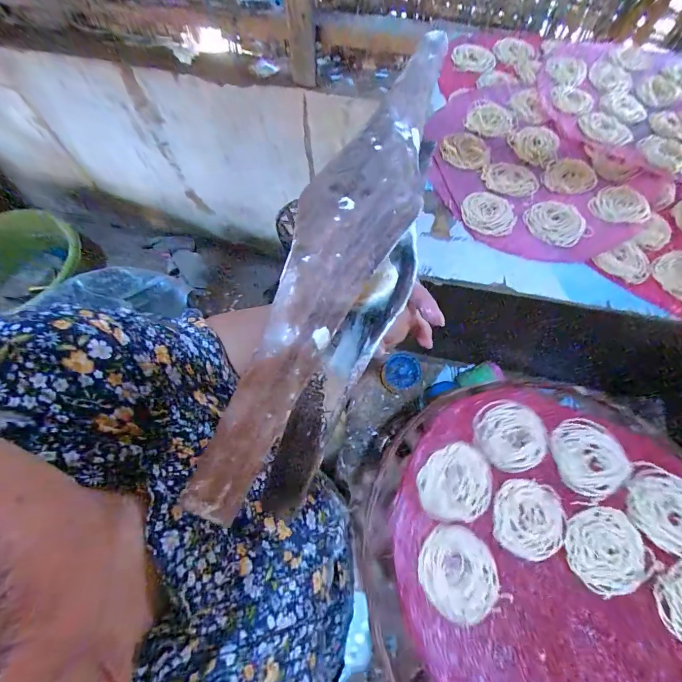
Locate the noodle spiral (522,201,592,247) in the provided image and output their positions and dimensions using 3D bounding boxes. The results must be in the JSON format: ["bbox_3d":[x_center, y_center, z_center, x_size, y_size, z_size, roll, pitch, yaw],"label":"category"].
[{"bbox_3d":[0.296,-0.163,0.495,0.070,0.004,0.078,-37,74,-13],"label":"noodle spiral"}]

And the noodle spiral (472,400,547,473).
[{"bbox_3d":[0.191,0.106,0.409,0.081,0.004,0.075,0,69,0],"label":"noodle spiral"}]

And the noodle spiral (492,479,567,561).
[{"bbox_3d":[0.196,0.185,0.377,0.071,0.004,0.073,0,69,0],"label":"noodle spiral"}]

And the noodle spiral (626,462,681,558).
[{"bbox_3d":[0.343,0.176,0.380,0.081,0.010,0.077,0,69,0],"label":"noodle spiral"}]

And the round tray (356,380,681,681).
[{"bbox_3d":[0.222,0.224,0.362,0.387,0.033,0.359,0,69,0],"label":"round tray"}]

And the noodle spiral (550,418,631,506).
[{"bbox_3d":[0.273,0.130,0.406,0.079,0.015,0.078,0,69,0],"label":"noodle spiral"}]

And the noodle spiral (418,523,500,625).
[{"bbox_3d":[0.116,0.228,0.356,0.076,0.005,0.075,0,69,0],"label":"noodle spiral"}]

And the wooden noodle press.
[{"bbox_3d":[0.006,-0.034,0.205,0.057,0.084,0.255,20,71,7],"label":"wooden noodle press"}]

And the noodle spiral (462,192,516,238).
[{"bbox_3d":[0.205,-0.178,0.502,0.071,0.005,0.074,0,69,0],"label":"noodle spiral"}]

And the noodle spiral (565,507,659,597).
[{"bbox_3d":[0.268,0.211,0.364,0.079,0.004,0.071,-19,71,-7],"label":"noodle spiral"}]

